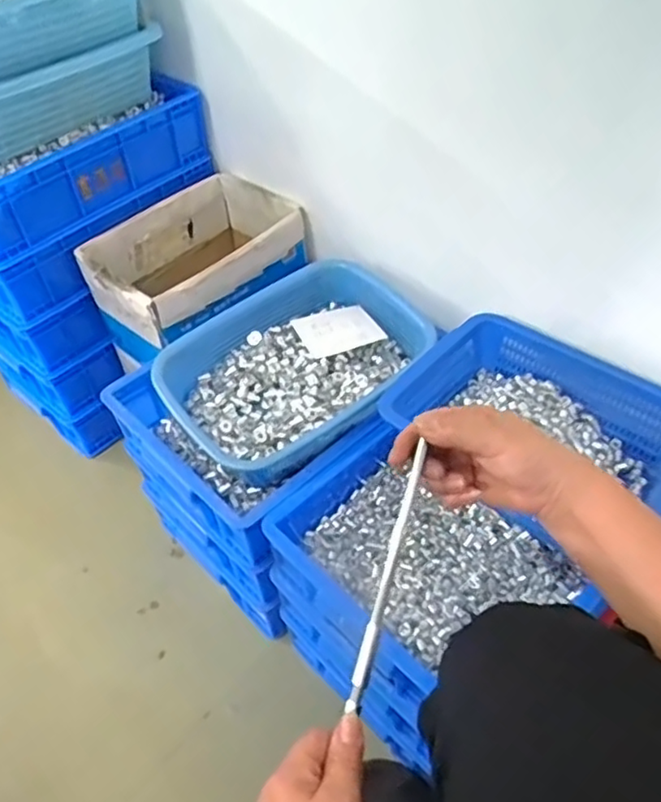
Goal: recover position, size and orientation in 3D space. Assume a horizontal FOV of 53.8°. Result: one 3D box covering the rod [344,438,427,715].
[{"bbox_3d":[0.041,0.122,0.463,0.010,0.009,0.184,14,76,15],"label":"rod"}]

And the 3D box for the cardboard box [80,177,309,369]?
[{"bbox_3d":[-0.228,-0.216,1.074,0.264,0.163,0.319,30,55,27],"label":"cardboard box"}]

